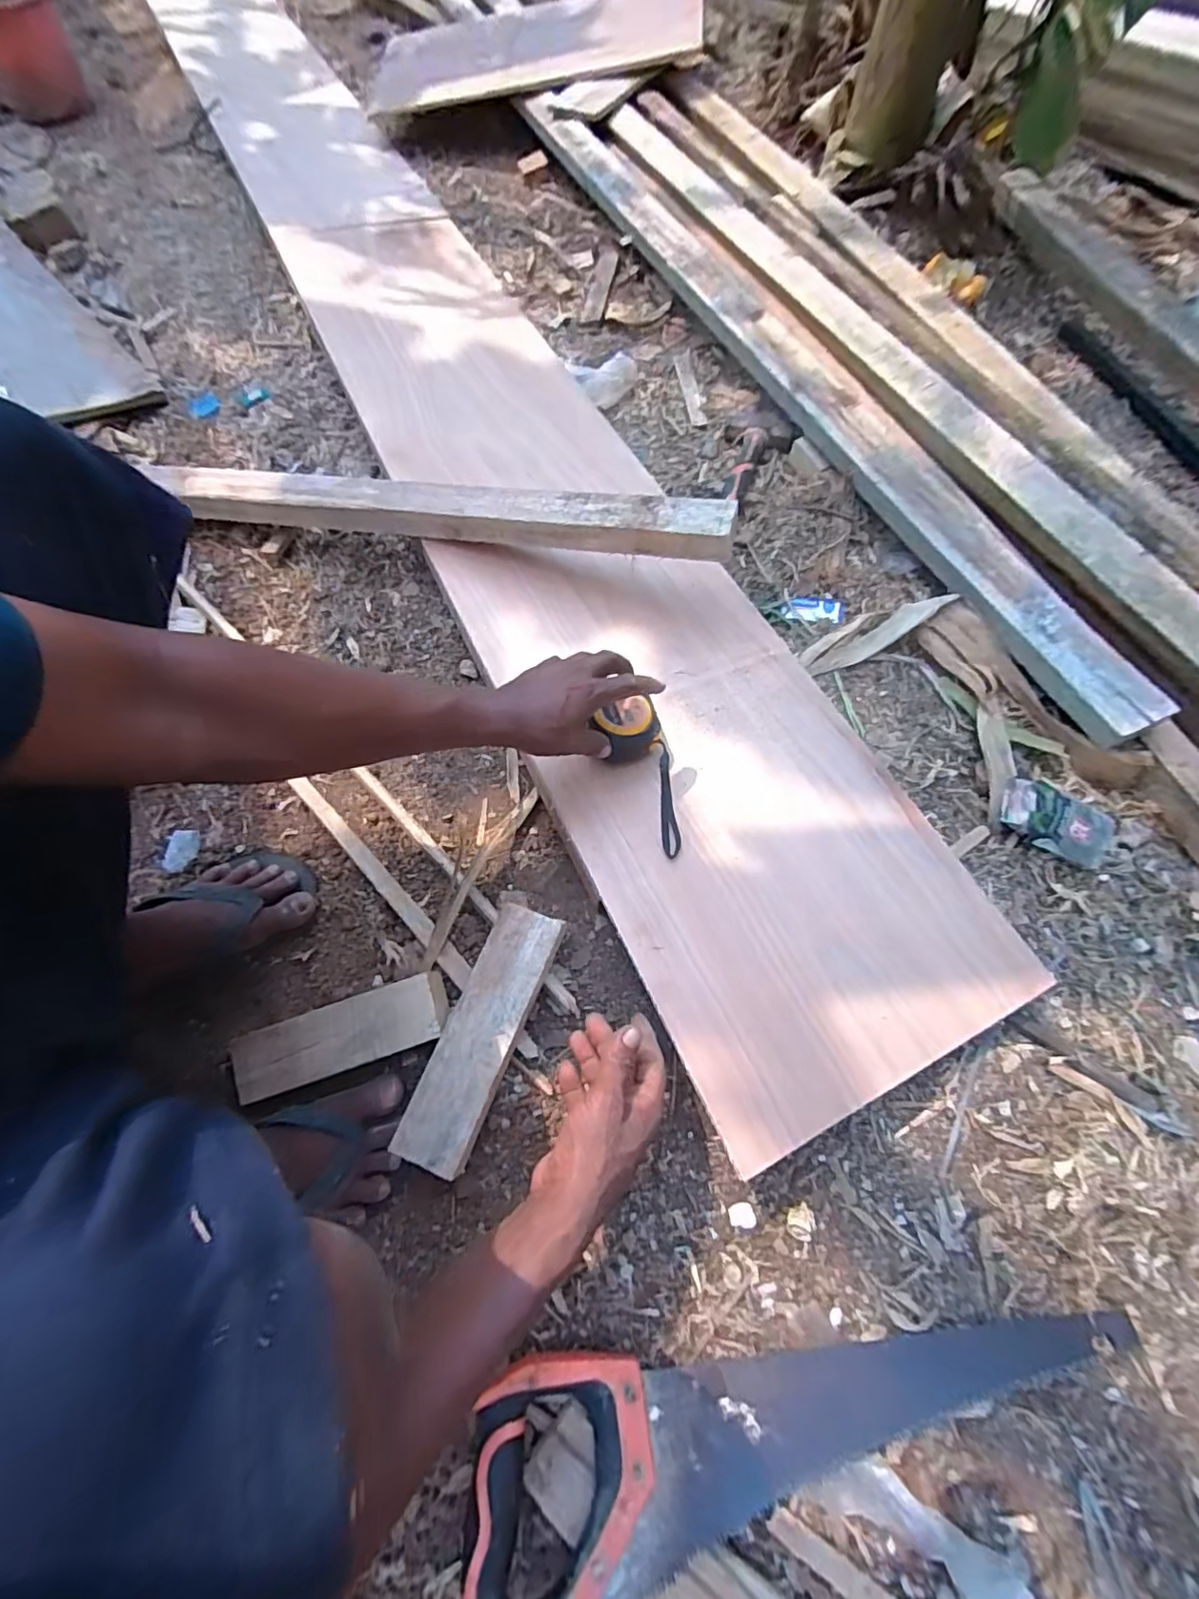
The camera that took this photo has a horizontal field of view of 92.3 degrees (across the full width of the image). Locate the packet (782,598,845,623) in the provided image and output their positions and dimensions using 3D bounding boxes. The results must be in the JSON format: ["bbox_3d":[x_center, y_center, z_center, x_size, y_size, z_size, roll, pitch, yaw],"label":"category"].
[{"bbox_3d":[0.273,-0.240,0.732,0.079,0.005,0.035,3,69,2],"label":"packet"}]

